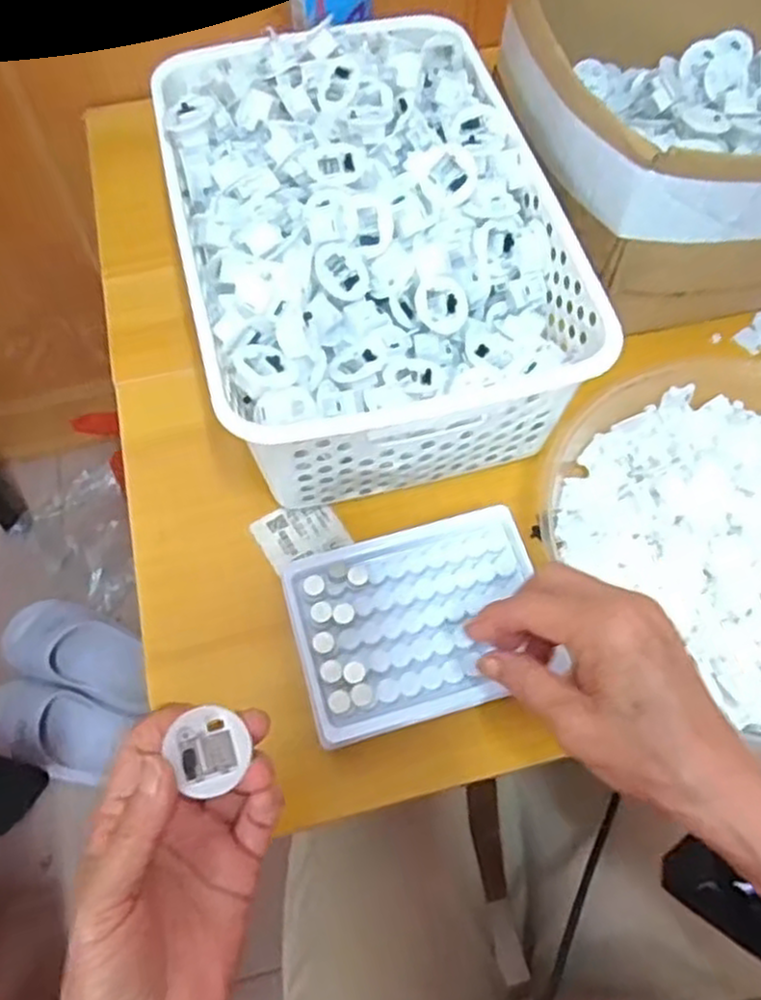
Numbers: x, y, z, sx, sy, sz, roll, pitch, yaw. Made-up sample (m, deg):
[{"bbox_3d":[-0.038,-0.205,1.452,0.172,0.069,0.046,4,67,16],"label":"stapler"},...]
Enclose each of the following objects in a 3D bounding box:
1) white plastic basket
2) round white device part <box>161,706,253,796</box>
[{"bbox_3d":[-0.013,-0.157,0.468,0.207,0.115,0.290,-14,65,-7],"label":"white plastic basket"},{"bbox_3d":[-0.067,0.096,0.291,0.026,0.010,0.030,-7,73,-18],"label":"round white device part"}]

